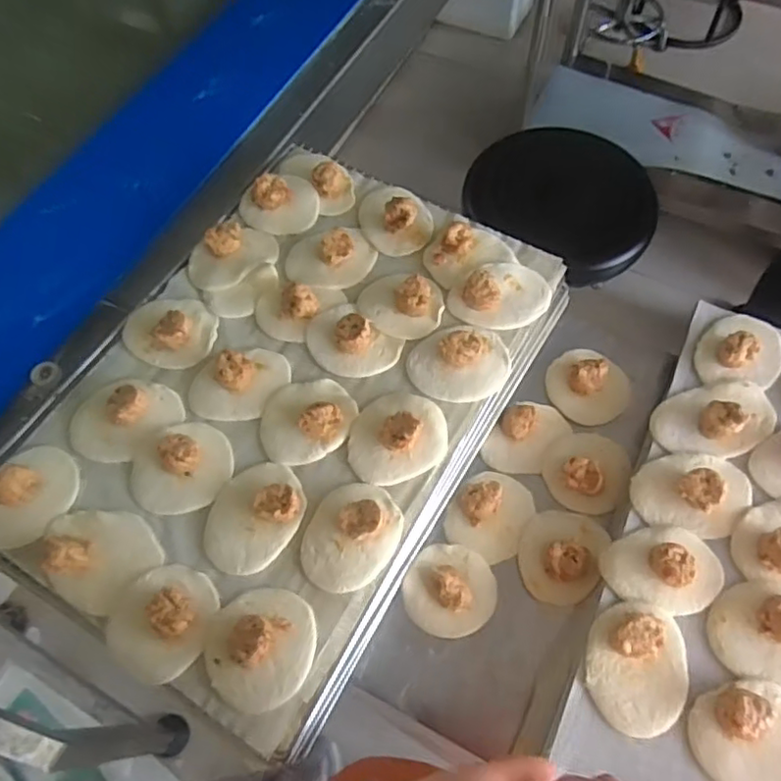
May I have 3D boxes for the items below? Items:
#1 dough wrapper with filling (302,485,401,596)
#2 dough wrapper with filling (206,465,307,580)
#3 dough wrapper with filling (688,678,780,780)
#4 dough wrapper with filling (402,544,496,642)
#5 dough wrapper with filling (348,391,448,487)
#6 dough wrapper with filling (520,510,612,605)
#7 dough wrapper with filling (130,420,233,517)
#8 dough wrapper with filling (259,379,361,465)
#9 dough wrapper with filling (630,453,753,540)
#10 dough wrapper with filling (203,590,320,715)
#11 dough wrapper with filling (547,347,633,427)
[{"bbox_3d":[-0.037,0.135,0.583,0.082,0.033,0.102,21,67,12],"label":"dough wrapper with filling"},{"bbox_3d":[-0.134,0.120,0.601,0.087,0.032,0.112,23,67,13],"label":"dough wrapper with filling"},{"bbox_3d":[0.308,0.291,0.517,0.101,0.030,0.084,-13,64,-4],"label":"dough wrapper with filling"},{"bbox_3d":[0.060,0.198,0.619,0.088,0.039,0.088,-1,64,2],"label":"dough wrapper with filling"},{"bbox_3d":[0.005,0.038,0.616,0.098,0.035,0.093,-1,64,2],"label":"dough wrapper with filling"},{"bbox_3d":[0.176,0.170,0.634,0.082,0.030,0.088,-1,64,2],"label":"dough wrapper with filling"},{"bbox_3d":[-0.213,0.073,0.621,0.095,0.041,0.098,39,72,19],"label":"dough wrapper with filling"},{"bbox_3d":[-0.086,0.026,0.634,0.099,0.029,0.084,-16,64,-5],"label":"dough wrapper with filling"},{"bbox_3d":[0.302,0.098,0.609,0.112,0.024,0.080,11,65,8],"label":"dough wrapper with filling"},{"bbox_3d":[-0.117,0.229,0.551,0.095,0.025,0.099,-1,64,2],"label":"dough wrapper with filling"},{"bbox_3d":[0.230,-0.010,0.714,0.095,0.038,0.088,28,68,15],"label":"dough wrapper with filling"}]

